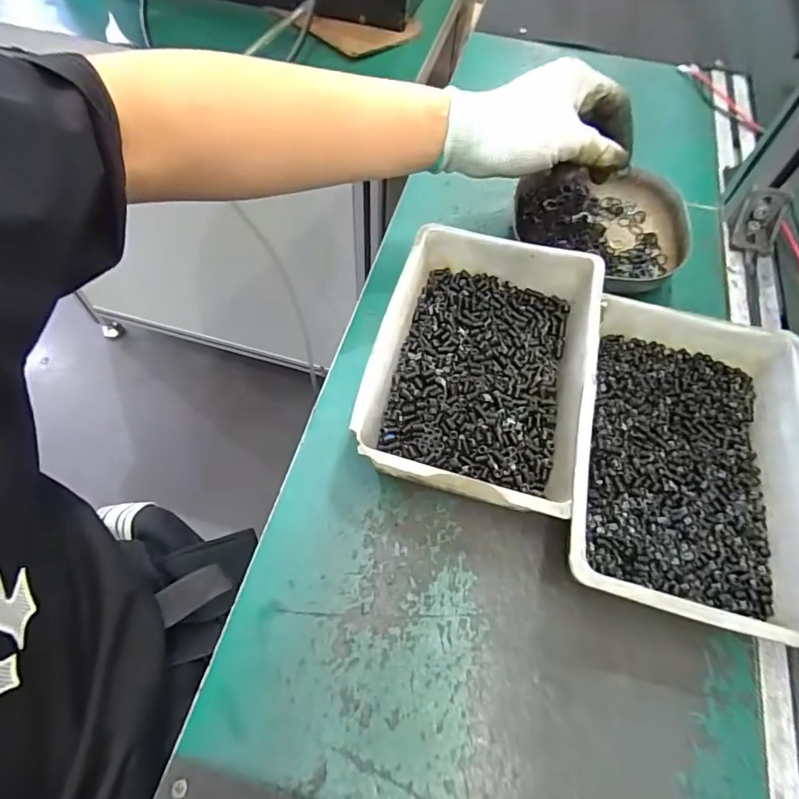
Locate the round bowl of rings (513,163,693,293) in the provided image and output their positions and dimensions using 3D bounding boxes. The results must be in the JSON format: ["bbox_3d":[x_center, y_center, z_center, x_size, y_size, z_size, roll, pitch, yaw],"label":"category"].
[{"bbox_3d":[0.182,-0.153,0.433,0.129,0.035,0.145,-30,66,-17],"label":"round bowl of rings"}]

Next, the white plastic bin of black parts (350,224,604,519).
[{"bbox_3d":[0.058,-0.023,0.347,0.141,0.054,0.198,15,61,7],"label":"white plastic bin of black parts"}]

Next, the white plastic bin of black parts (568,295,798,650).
[{"bbox_3d":[0.180,0.038,0.314,0.137,0.055,0.201,15,61,7],"label":"white plastic bin of black parts"}]

